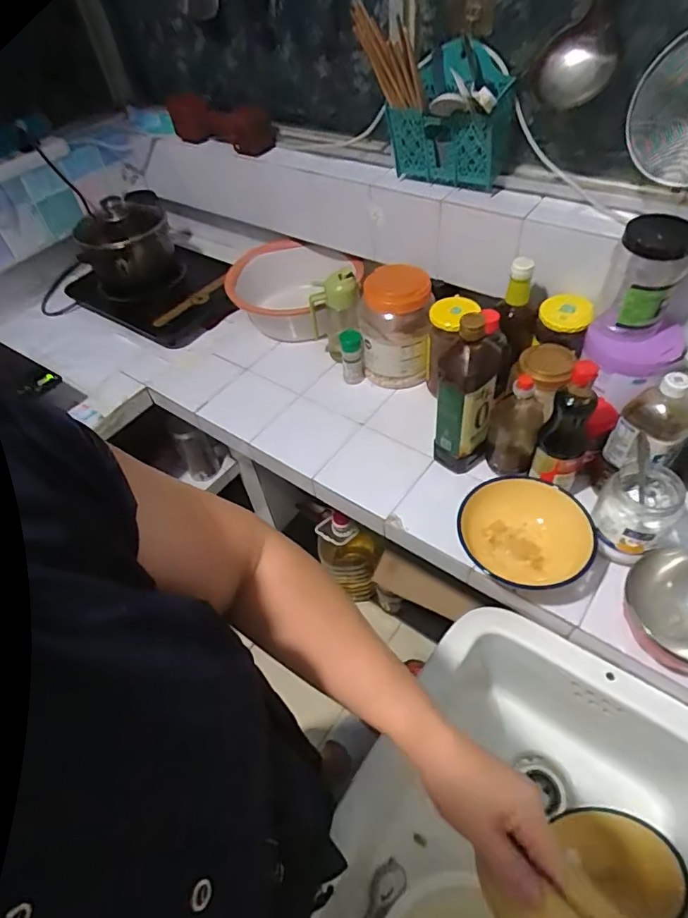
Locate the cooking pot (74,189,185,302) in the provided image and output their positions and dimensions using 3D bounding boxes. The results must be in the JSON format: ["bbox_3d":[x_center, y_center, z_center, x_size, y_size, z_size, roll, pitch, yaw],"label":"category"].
[{"bbox_3d":[-0.518,-0.515,1.213,0.214,0.182,0.201,-23,52,-13],"label":"cooking pot"}]

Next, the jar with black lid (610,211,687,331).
[{"bbox_3d":[0.415,-0.251,0.693,0.082,0.138,0.084,-3,50,4],"label":"jar with black lid"}]

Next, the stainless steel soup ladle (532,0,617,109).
[{"bbox_3d":[0.299,-0.621,0.571,0.095,0.357,0.093,8,52,13],"label":"stainless steel soup ladle"}]

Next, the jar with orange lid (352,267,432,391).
[{"bbox_3d":[0.092,-0.244,0.939,0.126,0.193,0.128,-8,50,0],"label":"jar with orange lid"}]

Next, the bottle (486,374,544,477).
[{"bbox_3d":[0.265,-0.058,0.777,0.076,0.177,0.077,15,54,18],"label":"bottle"}]

